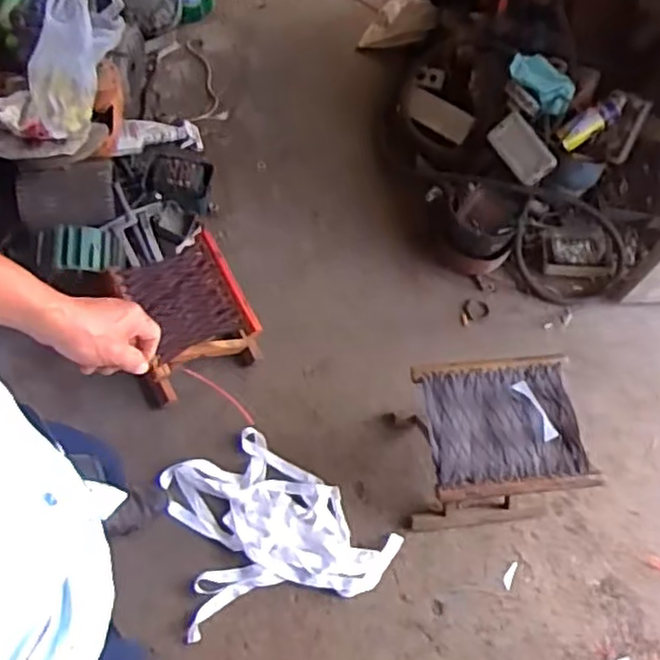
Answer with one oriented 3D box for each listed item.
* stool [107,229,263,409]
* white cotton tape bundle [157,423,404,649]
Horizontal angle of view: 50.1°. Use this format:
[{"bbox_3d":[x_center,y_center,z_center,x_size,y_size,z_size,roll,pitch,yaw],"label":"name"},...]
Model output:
[{"bbox_3d":[-0.329,-0.024,1.611,0.264,0.208,0.264,-26,68,-17],"label":"stool"},{"bbox_3d":[-0.111,0.398,1.501,0.426,0.032,0.369,-13,65,-11],"label":"white cotton tape bundle"}]

